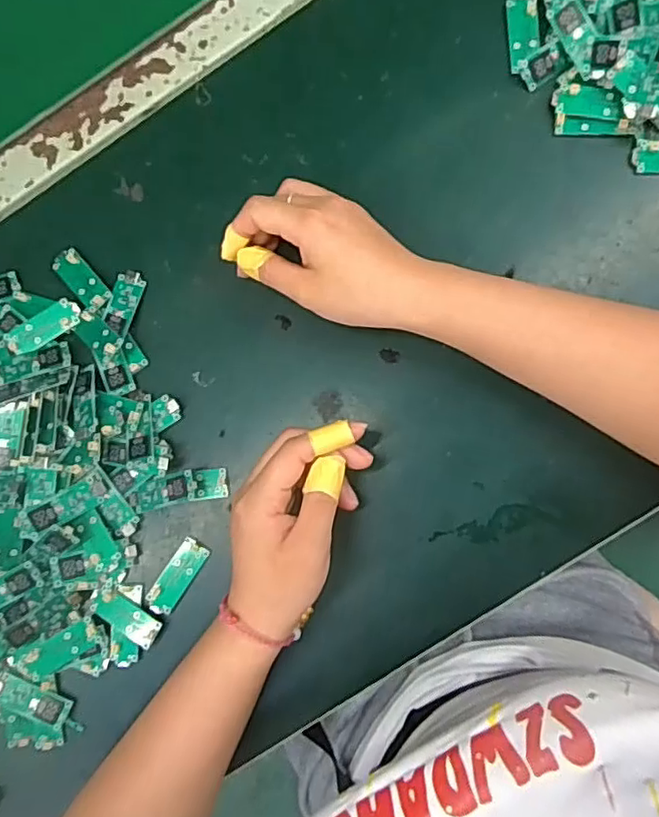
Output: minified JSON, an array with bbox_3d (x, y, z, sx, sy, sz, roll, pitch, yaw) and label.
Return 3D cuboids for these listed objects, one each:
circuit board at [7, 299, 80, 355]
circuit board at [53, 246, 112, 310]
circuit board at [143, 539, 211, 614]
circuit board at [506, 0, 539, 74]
[{"bbox_3d":[-0.192,-0.054,0.416,0.052,0.004,0.019,-34,83,-4],"label":"circuit board"},{"bbox_3d":[-0.168,-0.089,0.421,0.019,0.004,0.052,-44,79,-7],"label":"circuit board"},{"bbox_3d":[-0.099,0.109,0.398,0.020,0.006,0.049,32,90,8],"label":"circuit board"},{"bbox_3d":[0.125,-0.243,0.399,0.019,0.007,0.051,-3,85,6],"label":"circuit board"}]

